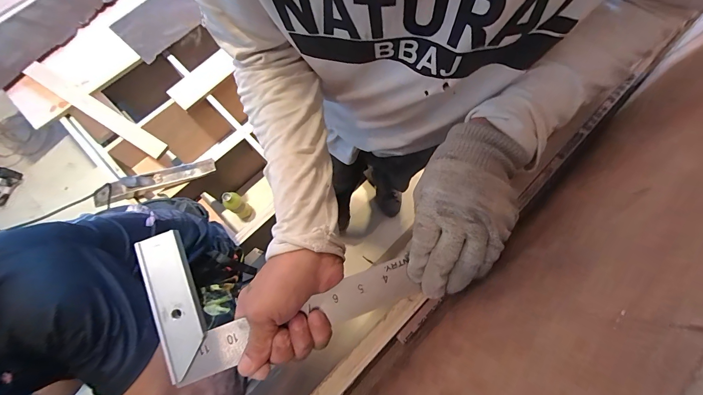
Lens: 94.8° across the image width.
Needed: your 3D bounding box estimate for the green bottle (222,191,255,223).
[{"bbox_3d":[-0.434,0.036,1.255,0.090,0.223,0.074,42,78,9],"label":"green bottle"}]

